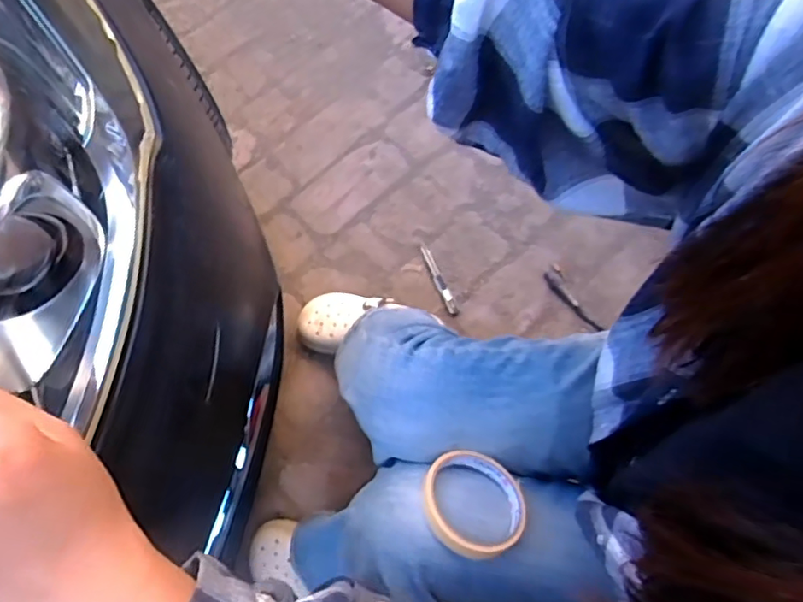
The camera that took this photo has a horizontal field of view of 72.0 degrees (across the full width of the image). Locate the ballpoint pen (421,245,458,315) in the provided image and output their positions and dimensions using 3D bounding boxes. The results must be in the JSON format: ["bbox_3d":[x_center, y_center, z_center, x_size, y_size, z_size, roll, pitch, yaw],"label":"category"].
[{"bbox_3d":[0.067,-0.038,0.997,0.017,0.010,0.137,-25,76,-8],"label":"ballpoint pen"}]

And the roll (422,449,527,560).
[{"bbox_3d":[0.061,0.168,0.465,0.087,0.016,0.088,11,44,-11],"label":"roll"}]

